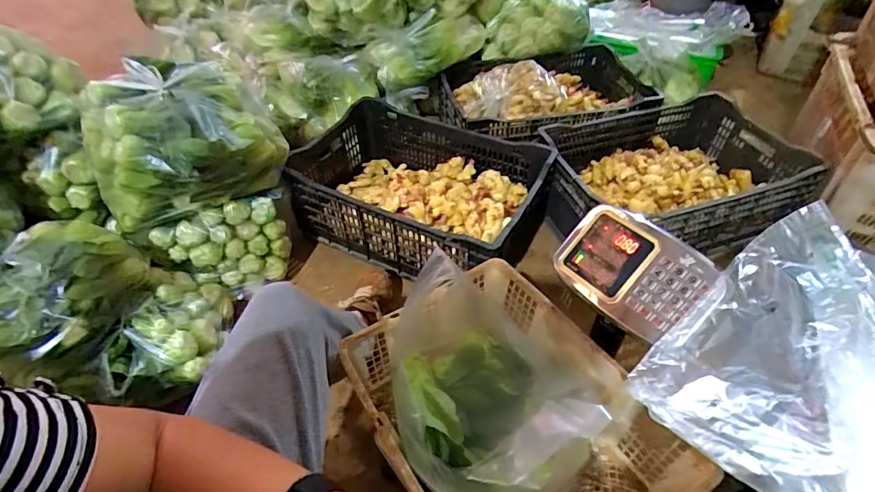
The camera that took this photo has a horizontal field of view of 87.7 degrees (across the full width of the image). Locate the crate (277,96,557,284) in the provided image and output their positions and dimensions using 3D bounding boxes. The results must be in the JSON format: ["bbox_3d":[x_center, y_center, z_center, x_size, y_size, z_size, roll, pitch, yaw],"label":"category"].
[{"bbox_3d":[-0.050,-0.149,1.222,0.618,0.218,0.406,19,50,19],"label":"crate"}]

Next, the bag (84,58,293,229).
[{"bbox_3d":[-0.529,-0.211,0.968,0.379,0.239,0.232,-21,49,-18],"label":"bag"}]

